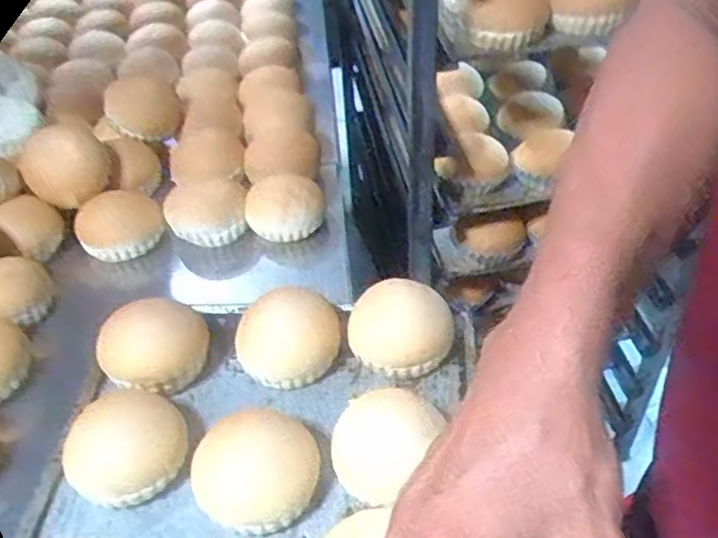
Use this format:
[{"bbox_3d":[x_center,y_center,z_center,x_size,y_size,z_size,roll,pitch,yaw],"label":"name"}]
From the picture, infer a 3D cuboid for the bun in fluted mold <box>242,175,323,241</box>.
[{"bbox_3d":[-0.080,-0.068,0.736,0.084,0.040,0.069,-9,42,-4],"label":"bun in fluted mold"}]

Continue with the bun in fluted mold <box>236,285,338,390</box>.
[{"bbox_3d":[-0.062,0.057,0.583,0.087,0.044,0.076,-12,43,-8],"label":"bun in fluted mold"}]

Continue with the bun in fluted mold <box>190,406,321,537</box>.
[{"bbox_3d":[-0.074,0.148,0.499,0.087,0.041,0.078,-18,44,-14],"label":"bun in fluted mold"}]

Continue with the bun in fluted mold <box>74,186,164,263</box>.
[{"bbox_3d":[-0.252,-0.047,0.736,0.070,0.041,0.071,8,44,14],"label":"bun in fluted mold"}]

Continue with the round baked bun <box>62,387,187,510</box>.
[{"bbox_3d":[-0.178,0.134,0.521,0.085,0.047,0.079,-3,42,3],"label":"round baked bun"}]

